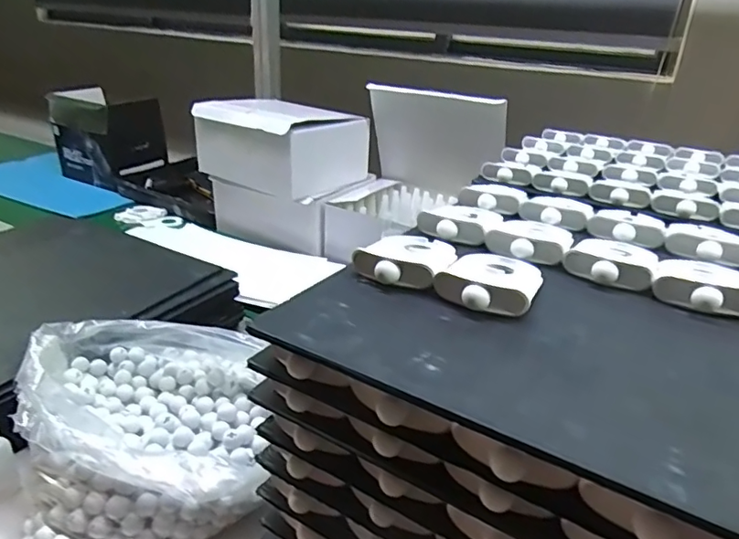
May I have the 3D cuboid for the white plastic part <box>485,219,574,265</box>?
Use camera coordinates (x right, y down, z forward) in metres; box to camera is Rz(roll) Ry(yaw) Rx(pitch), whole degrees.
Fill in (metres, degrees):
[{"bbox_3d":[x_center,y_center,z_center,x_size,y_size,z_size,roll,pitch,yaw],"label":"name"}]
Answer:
[{"bbox_3d":[0.129,-0.028,0.422,0.059,0.015,0.092,14,27,23],"label":"white plastic part"}]

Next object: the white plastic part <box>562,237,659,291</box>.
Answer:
[{"bbox_3d":[0.179,-0.011,0.394,0.057,0.016,0.088,16,28,26],"label":"white plastic part"}]

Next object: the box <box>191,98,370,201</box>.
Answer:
[{"bbox_3d":[-0.150,-0.213,0.922,0.219,0.121,0.221,21,30,33],"label":"box"}]

